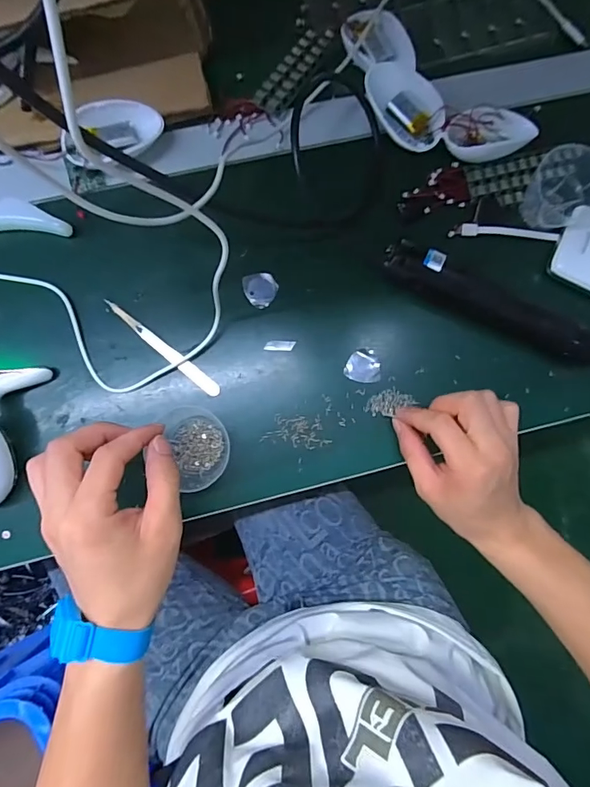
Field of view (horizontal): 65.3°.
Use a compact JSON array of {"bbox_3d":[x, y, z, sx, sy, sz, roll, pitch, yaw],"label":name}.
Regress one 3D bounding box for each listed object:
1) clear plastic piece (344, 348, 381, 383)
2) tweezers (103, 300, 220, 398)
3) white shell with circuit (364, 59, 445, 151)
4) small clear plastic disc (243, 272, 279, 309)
[{"bbox_3d":[0.061,-0.025,0.416,0.032,0.004,0.031,0,86,-4],"label":"clear plastic piece"},{"bbox_3d":[-0.114,-0.039,0.399,0.122,0.008,0.012,40,85,0],"label":"tweezers"},{"bbox_3d":[0.098,-0.257,0.411,0.044,0.026,0.081,-36,89,-5],"label":"white shell with circuit"},{"bbox_3d":[-0.030,-0.093,0.412,0.029,0.004,0.032,-13,87,-4],"label":"small clear plastic disc"}]

